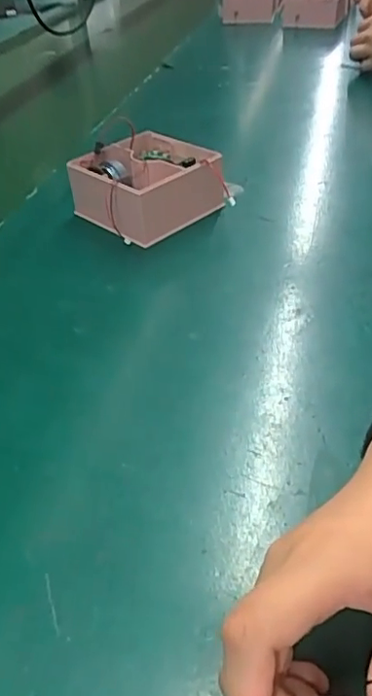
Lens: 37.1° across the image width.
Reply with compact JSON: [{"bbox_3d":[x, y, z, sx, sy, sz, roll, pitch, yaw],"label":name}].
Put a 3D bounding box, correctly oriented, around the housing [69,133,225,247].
[{"bbox_3d":[-0.033,-0.148,0.510,0.106,0.055,0.117,-30,46,-27],"label":"housing"}]

